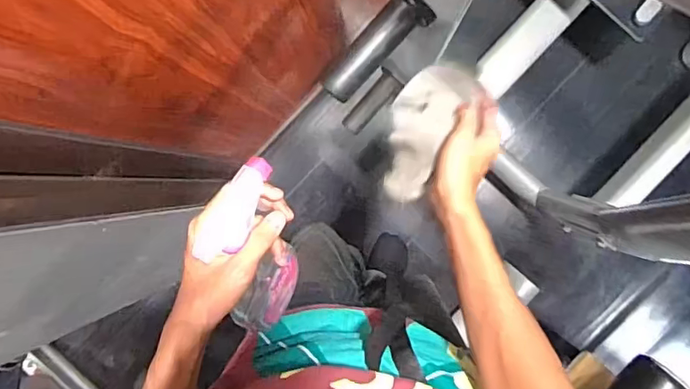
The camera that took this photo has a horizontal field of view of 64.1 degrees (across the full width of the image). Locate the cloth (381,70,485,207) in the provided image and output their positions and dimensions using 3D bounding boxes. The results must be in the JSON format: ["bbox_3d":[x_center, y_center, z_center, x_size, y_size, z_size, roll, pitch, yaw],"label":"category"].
[{"bbox_3d":[0.086,-0.069,0.640,0.074,0.058,0.161,22,105,3],"label":"cloth"}]

